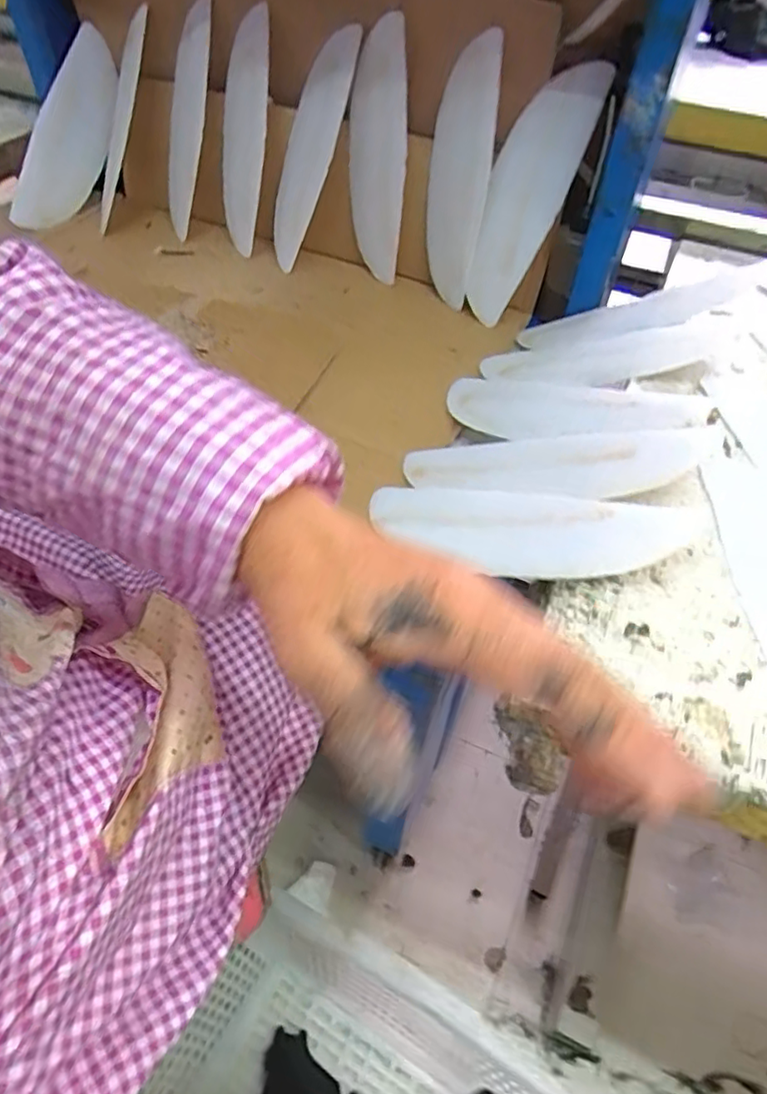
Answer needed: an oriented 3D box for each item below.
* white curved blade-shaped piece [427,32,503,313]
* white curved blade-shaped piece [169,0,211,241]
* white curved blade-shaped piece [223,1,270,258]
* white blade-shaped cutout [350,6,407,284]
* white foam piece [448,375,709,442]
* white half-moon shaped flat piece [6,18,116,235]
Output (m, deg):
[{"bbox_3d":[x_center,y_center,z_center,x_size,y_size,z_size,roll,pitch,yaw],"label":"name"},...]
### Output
[{"bbox_3d":[0.080,-0.387,0.677,0.016,0.305,0.102,-25,74,-10],"label":"white curved blade-shaped piece"},{"bbox_3d":[-0.220,-0.465,0.702,0.049,0.215,0.027,23,29,11],"label":"white curved blade-shaped piece"},{"bbox_3d":[-0.152,-0.439,0.688,0.066,0.216,0.024,30,32,35],"label":"white curved blade-shaped piece"},{"bbox_3d":[-0.009,-0.393,0.651,0.063,0.217,0.019,24,41,25],"label":"white blade-shaped cutout"},{"bbox_3d":[0.130,-0.102,0.487,0.208,0.011,0.071,18,56,42],"label":"white foam piece"},{"bbox_3d":[-0.369,-0.474,0.748,0.076,0.225,0.015,33,22,-10],"label":"white half-moon shaped flat piece"}]

